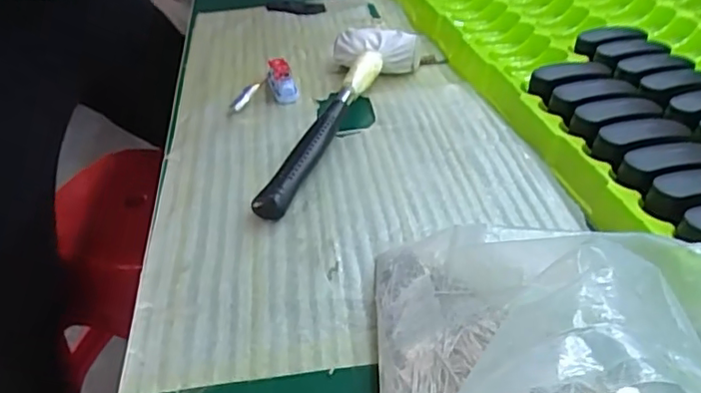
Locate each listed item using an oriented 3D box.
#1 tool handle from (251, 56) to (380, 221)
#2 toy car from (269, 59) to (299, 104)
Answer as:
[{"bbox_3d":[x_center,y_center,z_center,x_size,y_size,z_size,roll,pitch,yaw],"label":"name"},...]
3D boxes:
[{"bbox_3d":[-0.019,-0.055,0.458,0.020,0.032,0.203,11,41,19],"label":"tool handle"},{"bbox_3d":[-0.062,-0.105,0.528,0.020,0.014,0.049,-15,61,-12],"label":"toy car"}]

